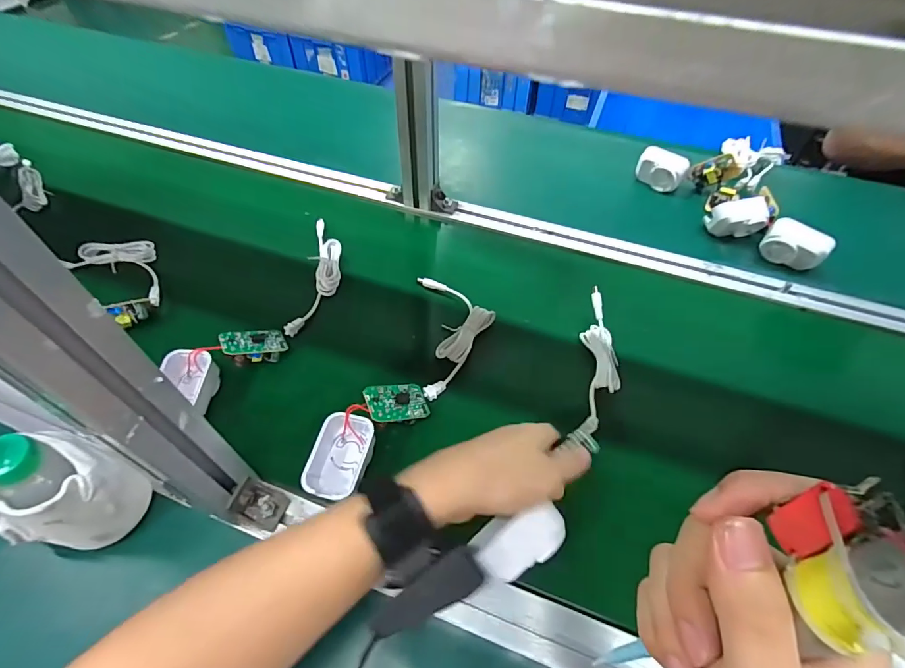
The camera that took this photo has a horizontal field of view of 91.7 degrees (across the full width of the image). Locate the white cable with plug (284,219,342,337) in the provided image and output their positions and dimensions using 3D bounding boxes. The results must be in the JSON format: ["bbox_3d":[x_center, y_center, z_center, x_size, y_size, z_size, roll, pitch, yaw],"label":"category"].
[{"bbox_3d":[-0.159,-0.076,0.536,0.044,0.014,0.193,1,52,-1],"label":"white cable with plug"}]

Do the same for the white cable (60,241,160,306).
[{"bbox_3d":[-0.388,-0.086,0.532,0.131,0.012,0.074,18,54,12],"label":"white cable"}]

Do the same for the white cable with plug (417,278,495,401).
[{"bbox_3d":[0.006,-0.005,0.485,0.080,0.024,0.162,-2,52,-4],"label":"white cable with plug"}]

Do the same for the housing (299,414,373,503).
[{"bbox_3d":[-0.097,0.108,0.384,0.042,0.037,0.070,12,53,7],"label":"housing"}]

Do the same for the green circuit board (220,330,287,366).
[{"bbox_3d":[-0.207,0.012,0.456,0.062,0.018,0.038,-4,39,-41],"label":"green circuit board"}]

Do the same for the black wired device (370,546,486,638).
[{"bbox_3d":[-0.014,0.159,0.267,0.071,0.019,0.023,-26,58,-21],"label":"black wired device"}]

